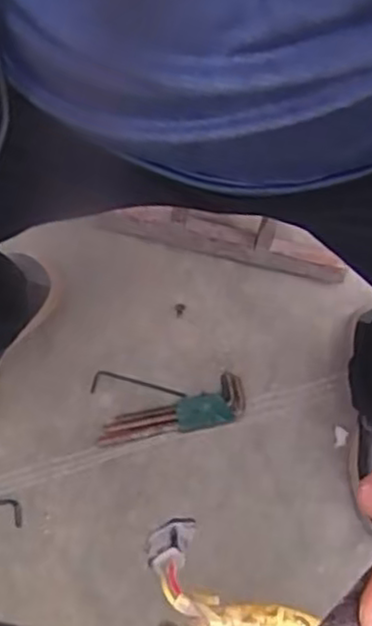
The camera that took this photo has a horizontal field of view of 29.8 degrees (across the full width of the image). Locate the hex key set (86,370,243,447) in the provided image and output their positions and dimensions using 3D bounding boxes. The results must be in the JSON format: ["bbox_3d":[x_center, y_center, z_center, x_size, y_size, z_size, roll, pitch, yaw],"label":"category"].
[{"bbox_3d":[-0.021,0.106,0.838,0.177,0.031,0.084,-6,80,-2],"label":"hex key set"}]

